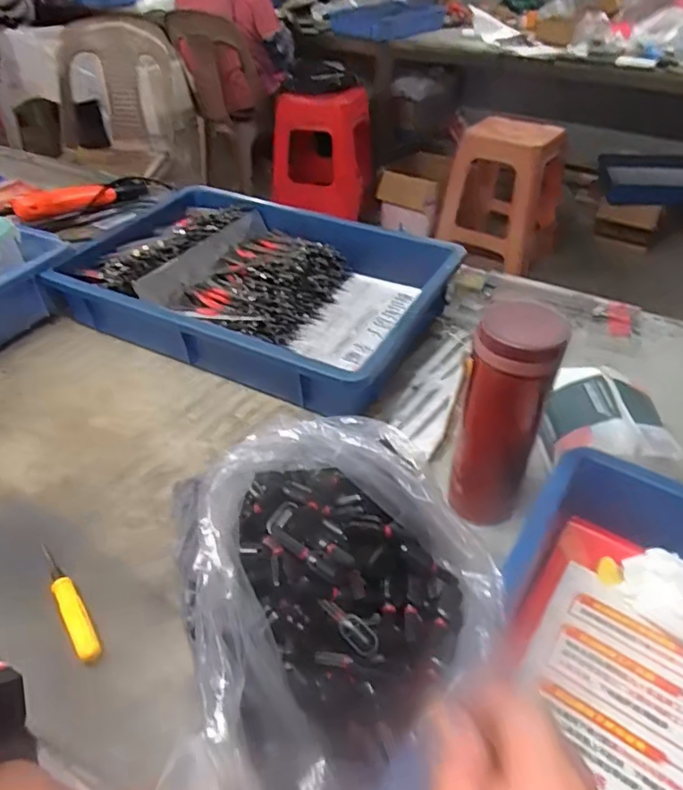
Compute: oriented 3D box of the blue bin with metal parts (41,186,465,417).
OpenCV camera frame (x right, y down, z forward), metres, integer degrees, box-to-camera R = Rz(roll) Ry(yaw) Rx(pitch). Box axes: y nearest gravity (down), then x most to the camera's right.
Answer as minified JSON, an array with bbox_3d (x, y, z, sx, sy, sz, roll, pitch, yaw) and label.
[{"bbox_3d":[-0.099,-0.135,0.691,0.417,0.084,0.294,18,45,20],"label":"blue bin with metal parts"}]

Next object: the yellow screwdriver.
[{"bbox_3d":[-0.200,0.154,0.416,0.016,0.022,0.097,-27,48,-26],"label":"yellow screwdriver"}]

